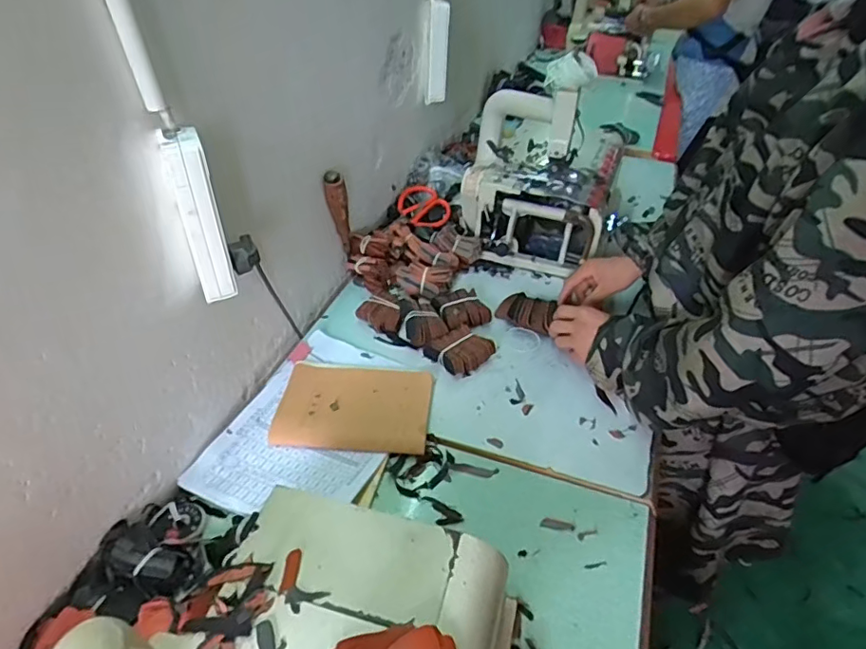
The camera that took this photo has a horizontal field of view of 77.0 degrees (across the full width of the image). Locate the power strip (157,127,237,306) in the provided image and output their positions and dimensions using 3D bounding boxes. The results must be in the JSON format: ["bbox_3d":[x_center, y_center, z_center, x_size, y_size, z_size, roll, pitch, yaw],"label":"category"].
[{"bbox_3d":[-0.230,-0.102,0.540,0.039,0.169,0.040,-14,45,-18],"label":"power strip"}]

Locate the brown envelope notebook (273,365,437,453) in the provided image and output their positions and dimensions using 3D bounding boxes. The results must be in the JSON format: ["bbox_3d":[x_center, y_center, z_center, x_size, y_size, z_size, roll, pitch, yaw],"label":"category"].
[{"bbox_3d":[-0.105,0.109,0.734,0.200,0.014,0.125,5,42,1],"label":"brown envelope notebook"}]

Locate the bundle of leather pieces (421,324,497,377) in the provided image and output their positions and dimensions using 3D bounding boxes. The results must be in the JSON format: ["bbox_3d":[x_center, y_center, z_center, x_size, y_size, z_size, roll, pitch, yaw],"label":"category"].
[{"bbox_3d":[0.041,0.034,0.807,0.078,0.034,0.073,-30,52,-31],"label":"bundle of leather pieces"}]

